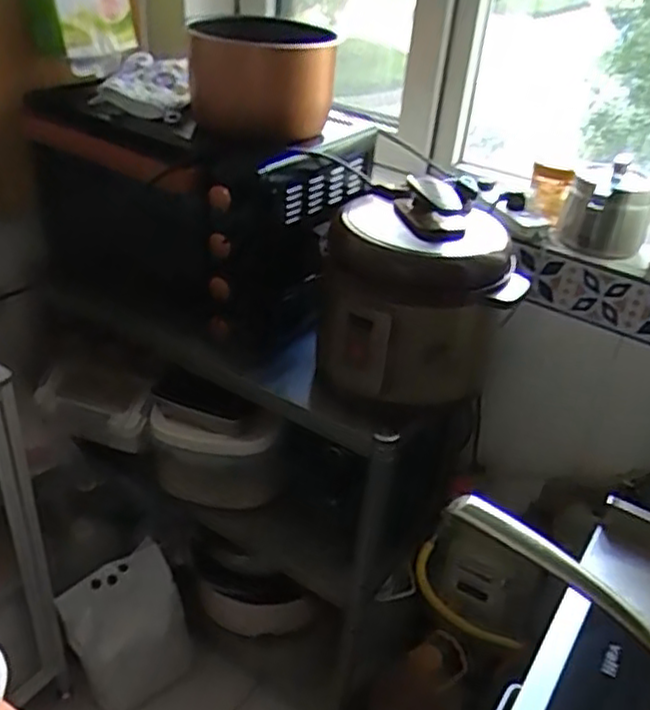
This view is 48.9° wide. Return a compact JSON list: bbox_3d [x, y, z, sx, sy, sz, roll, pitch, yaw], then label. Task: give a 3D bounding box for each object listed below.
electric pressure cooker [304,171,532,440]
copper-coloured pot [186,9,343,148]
[{"bbox_3d":[0.124,-0.076,1.021,0.257,0.299,0.231,6,33,1],"label":"electric pressure cooker"},{"bbox_3d":[-0.093,-0.369,1.008,0.207,0.135,0.194,4,33,-3],"label":"copper-coloured pot"}]

